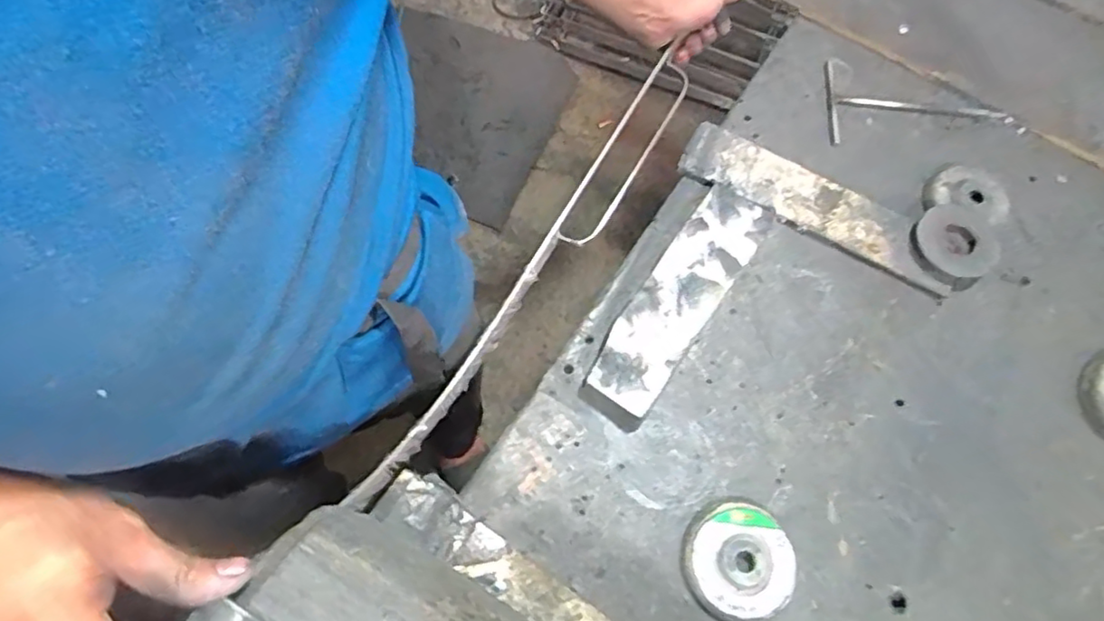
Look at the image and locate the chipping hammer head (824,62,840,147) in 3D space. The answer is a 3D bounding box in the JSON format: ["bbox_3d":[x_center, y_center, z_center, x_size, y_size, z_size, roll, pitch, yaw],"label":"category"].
[{"bbox_3d":[0.280,-0.209,0.631,0.009,0.006,0.101,4,70,0],"label":"chipping hammer head"}]

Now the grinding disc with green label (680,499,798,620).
[{"bbox_3d":[0.139,0.188,0.473,0.081,0.015,0.082,0,70,-1],"label":"grinding disc with green label"}]

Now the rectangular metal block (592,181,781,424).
[{"bbox_3d":[0.110,-0.013,0.543,0.061,0.026,0.224,33,72,10],"label":"rectangular metal block"}]

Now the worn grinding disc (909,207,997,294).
[{"bbox_3d":[0.354,-0.057,0.558,0.071,0.018,0.071,0,70,-1],"label":"worn grinding disc"}]

